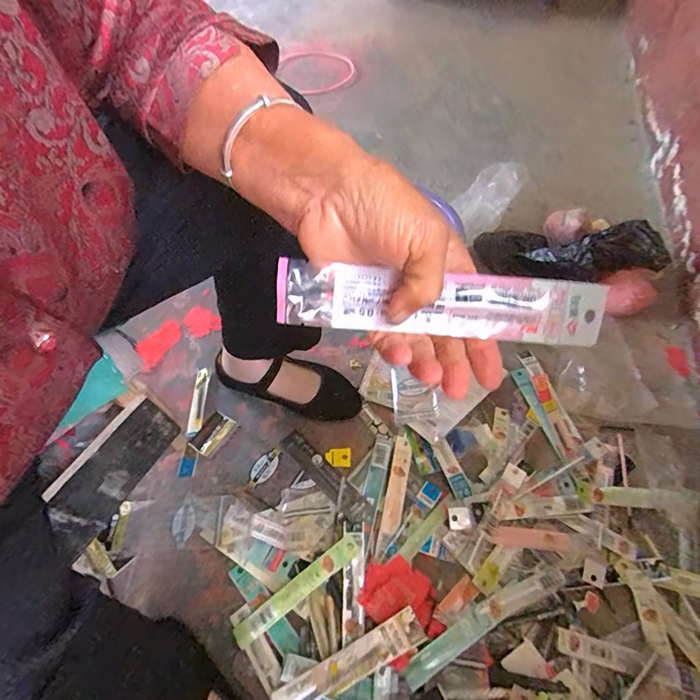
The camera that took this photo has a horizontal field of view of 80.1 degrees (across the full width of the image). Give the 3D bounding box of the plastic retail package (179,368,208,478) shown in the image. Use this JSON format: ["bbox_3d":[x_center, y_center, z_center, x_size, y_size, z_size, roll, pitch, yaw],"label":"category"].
[{"bbox_3d":[-0.241,0.106,0.646,0.025,0.005,0.175,-1,57,0],"label":"plastic retail package"}]

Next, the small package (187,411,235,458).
[{"bbox_3d":[-0.210,0.126,0.629,0.042,0.004,0.065,28,61,18],"label":"small package"}]

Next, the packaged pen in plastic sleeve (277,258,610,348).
[{"bbox_3d":[0.053,-0.025,0.231,0.183,0.035,0.008,4,15,-7],"label":"packaged pen in plastic sleeve"}]

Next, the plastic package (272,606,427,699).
[{"bbox_3d":[0.000,0.346,0.455,0.174,0.007,0.035,-28,64,-7],"label":"plastic package"}]

